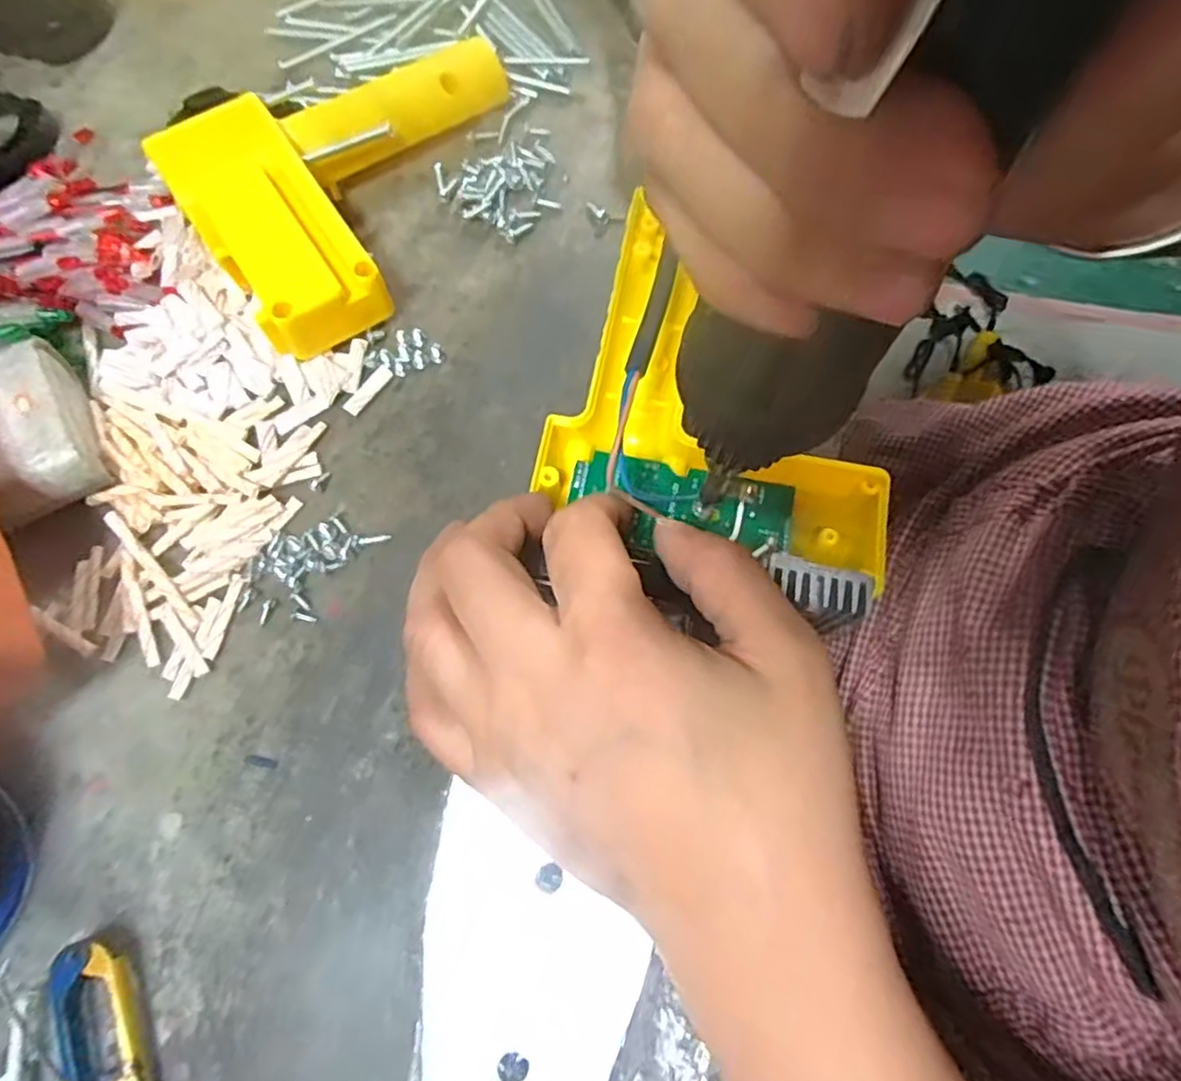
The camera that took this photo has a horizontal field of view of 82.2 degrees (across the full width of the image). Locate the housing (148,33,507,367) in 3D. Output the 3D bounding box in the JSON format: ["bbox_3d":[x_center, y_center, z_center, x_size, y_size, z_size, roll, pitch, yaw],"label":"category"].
[{"bbox_3d":[-0.087,-0.149,0.281,0.143,0.034,0.106,-32,74,-10],"label":"housing"}]

